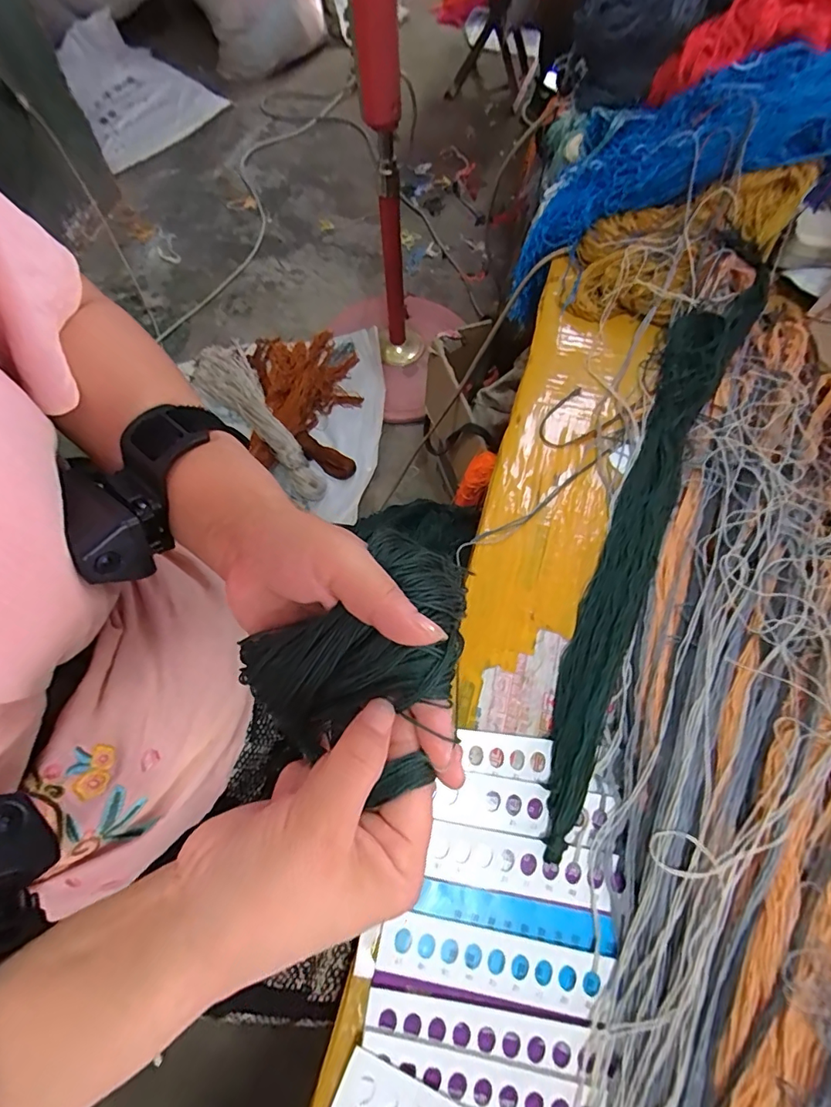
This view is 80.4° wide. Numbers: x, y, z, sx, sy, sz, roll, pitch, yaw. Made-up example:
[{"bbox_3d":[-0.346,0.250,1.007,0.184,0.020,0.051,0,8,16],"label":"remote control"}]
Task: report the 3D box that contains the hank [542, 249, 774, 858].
[{"bbox_3d":[0.177,-0.038,0.376,0.054,0.034,0.511,26,70,9],"label":"hank"}]

